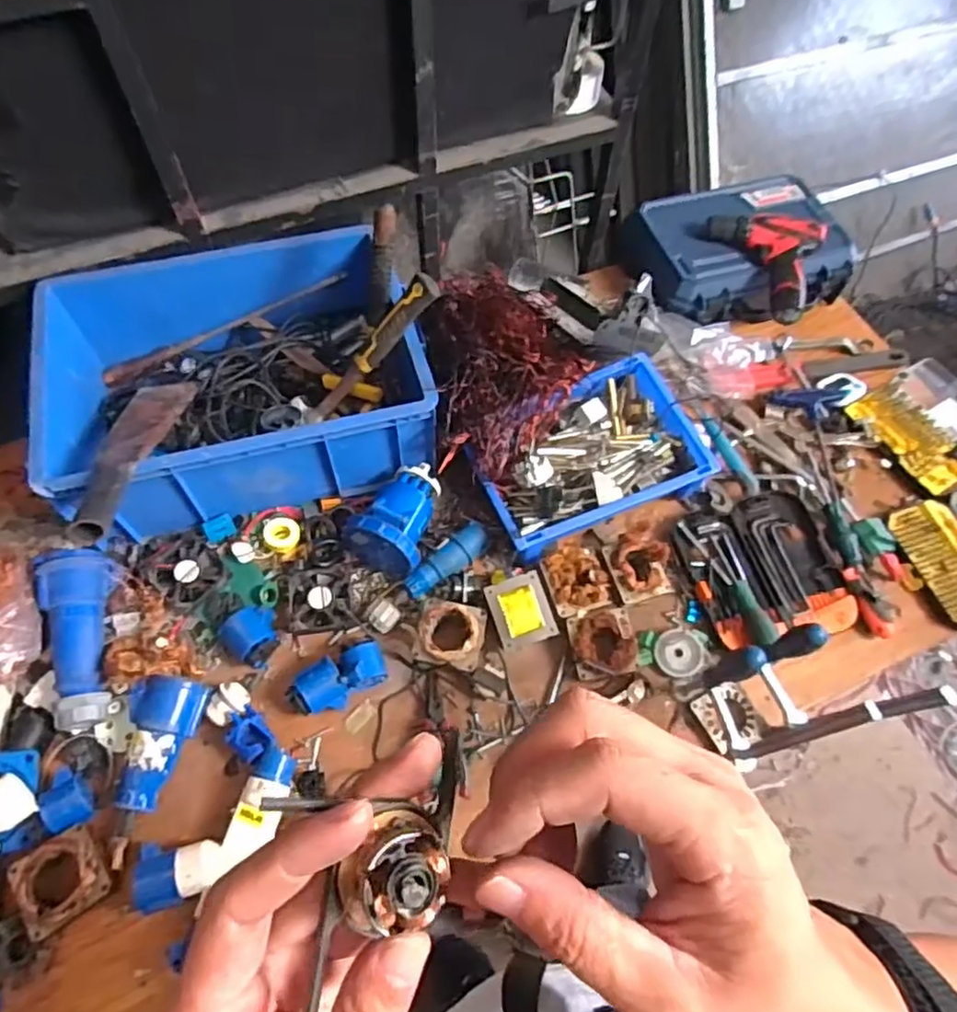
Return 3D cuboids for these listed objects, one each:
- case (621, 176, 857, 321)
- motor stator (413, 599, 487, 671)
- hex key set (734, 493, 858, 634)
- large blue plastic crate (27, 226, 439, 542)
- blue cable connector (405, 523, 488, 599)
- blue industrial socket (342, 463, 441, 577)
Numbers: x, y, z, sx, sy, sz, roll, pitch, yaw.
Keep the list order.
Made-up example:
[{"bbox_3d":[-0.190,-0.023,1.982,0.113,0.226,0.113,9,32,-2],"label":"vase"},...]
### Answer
[{"bbox_3d":[0.453,-0.446,1.137,0.353,0.087,0.295,-23,63,-15],"label":"case"},{"bbox_3d":[-0.036,0.162,0.830,0.086,0.041,0.085,8,60,2],"label":"motor stator"},{"bbox_3d":[0.435,0.077,0.913,0.113,0.026,0.194,-7,60,-7],"label":"hex key set"},{"bbox_3d":[-0.332,-0.187,0.932,0.468,0.173,0.386,-14,62,-11],"label":"large blue plastic crate"},{"bbox_3d":[-0.040,0.074,0.878,0.042,0.042,0.131,41,66,19],"label":"blue cable connector"},{"bbox_3d":[-0.113,0.005,0.876,0.108,0.096,0.142,14,60,5],"label":"blue industrial socket"}]

